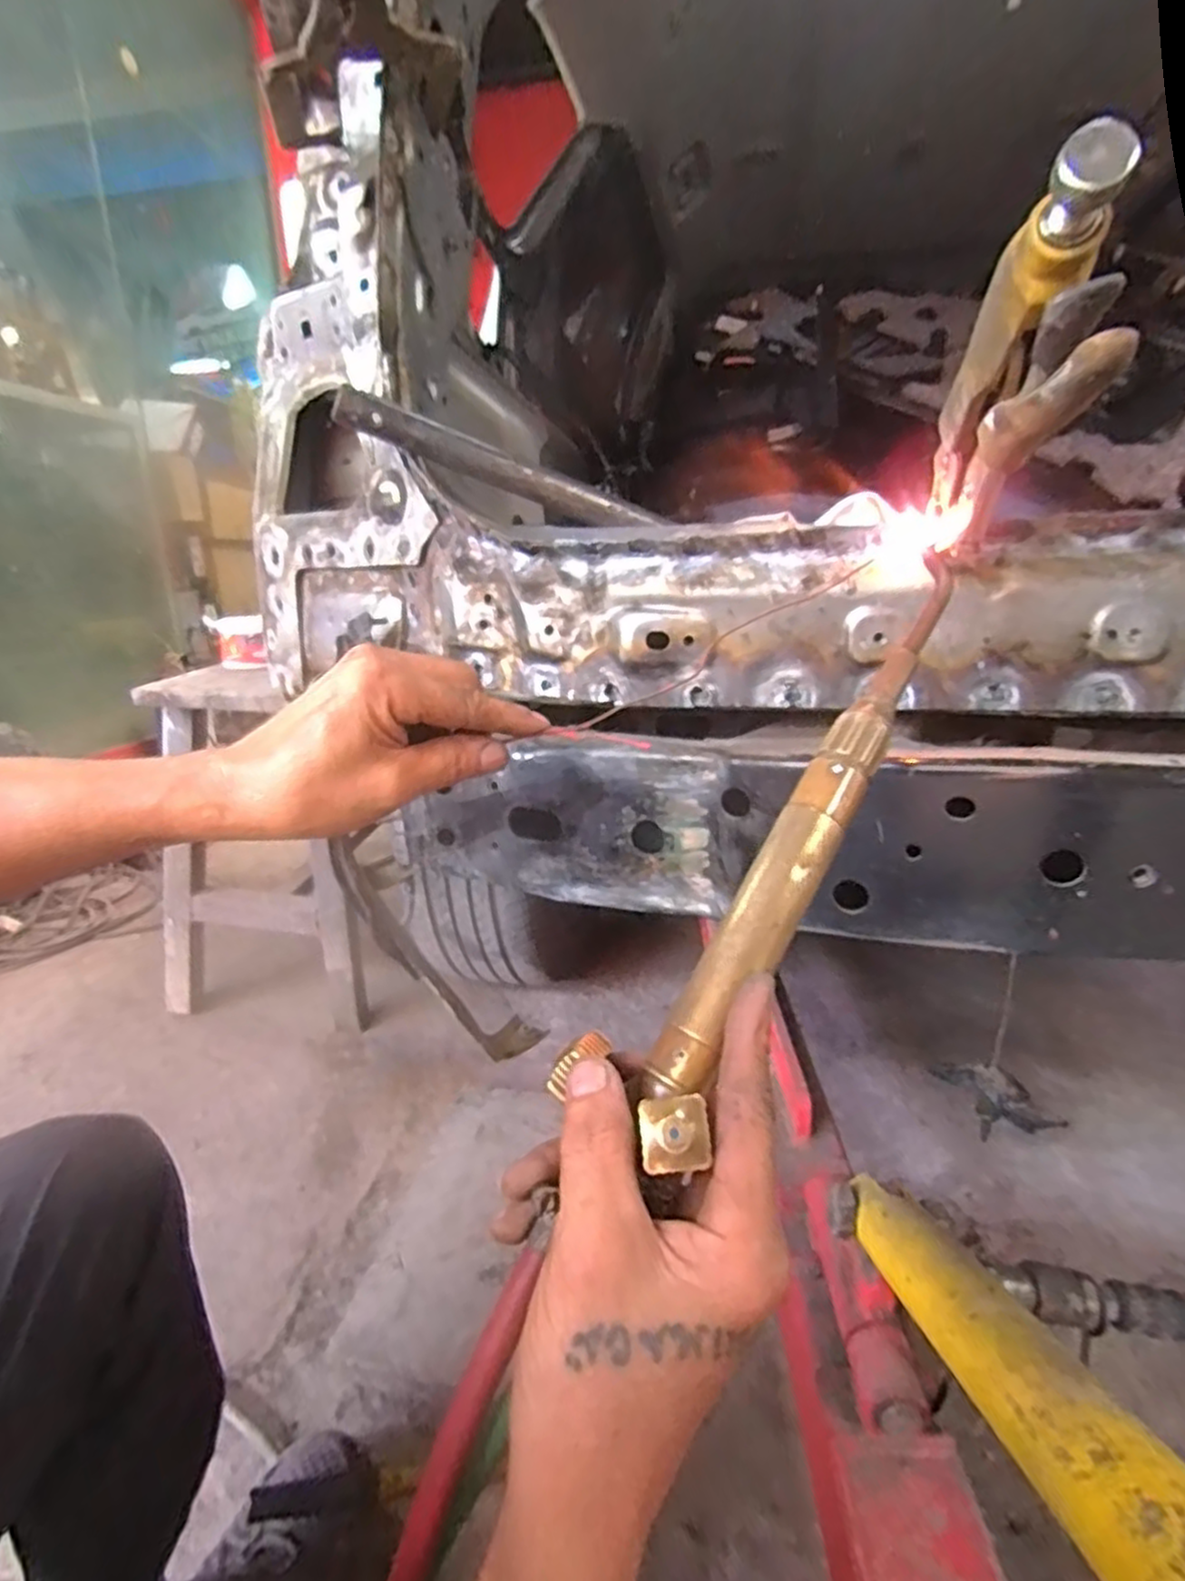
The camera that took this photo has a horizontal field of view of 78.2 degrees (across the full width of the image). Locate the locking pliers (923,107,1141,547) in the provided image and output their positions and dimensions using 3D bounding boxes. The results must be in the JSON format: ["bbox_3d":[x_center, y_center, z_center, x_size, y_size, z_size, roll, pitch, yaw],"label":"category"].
[{"bbox_3d":[0.149,-0.136,0.274,0.025,0.054,0.182,2,-5,13],"label":"locking pliers"}]

